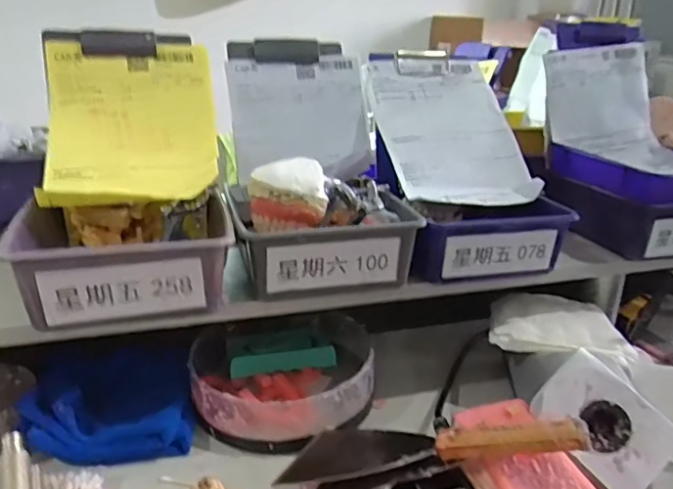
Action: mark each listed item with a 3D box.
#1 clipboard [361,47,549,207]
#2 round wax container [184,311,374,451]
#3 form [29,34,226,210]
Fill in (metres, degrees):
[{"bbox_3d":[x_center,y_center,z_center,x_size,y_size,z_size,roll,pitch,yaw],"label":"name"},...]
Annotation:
[{"bbox_3d":[0.119,-0.130,0.597,0.143,0.025,0.215,0,60,-19],"label":"clipboard"},{"bbox_3d":[-0.055,0.124,0.561,0.171,0.054,0.189,-1,22,-7],"label":"round wax container"},{"bbox_3d":[-0.186,-0.114,0.510,0.148,0.035,0.191,-4,60,-19],"label":"form"}]

